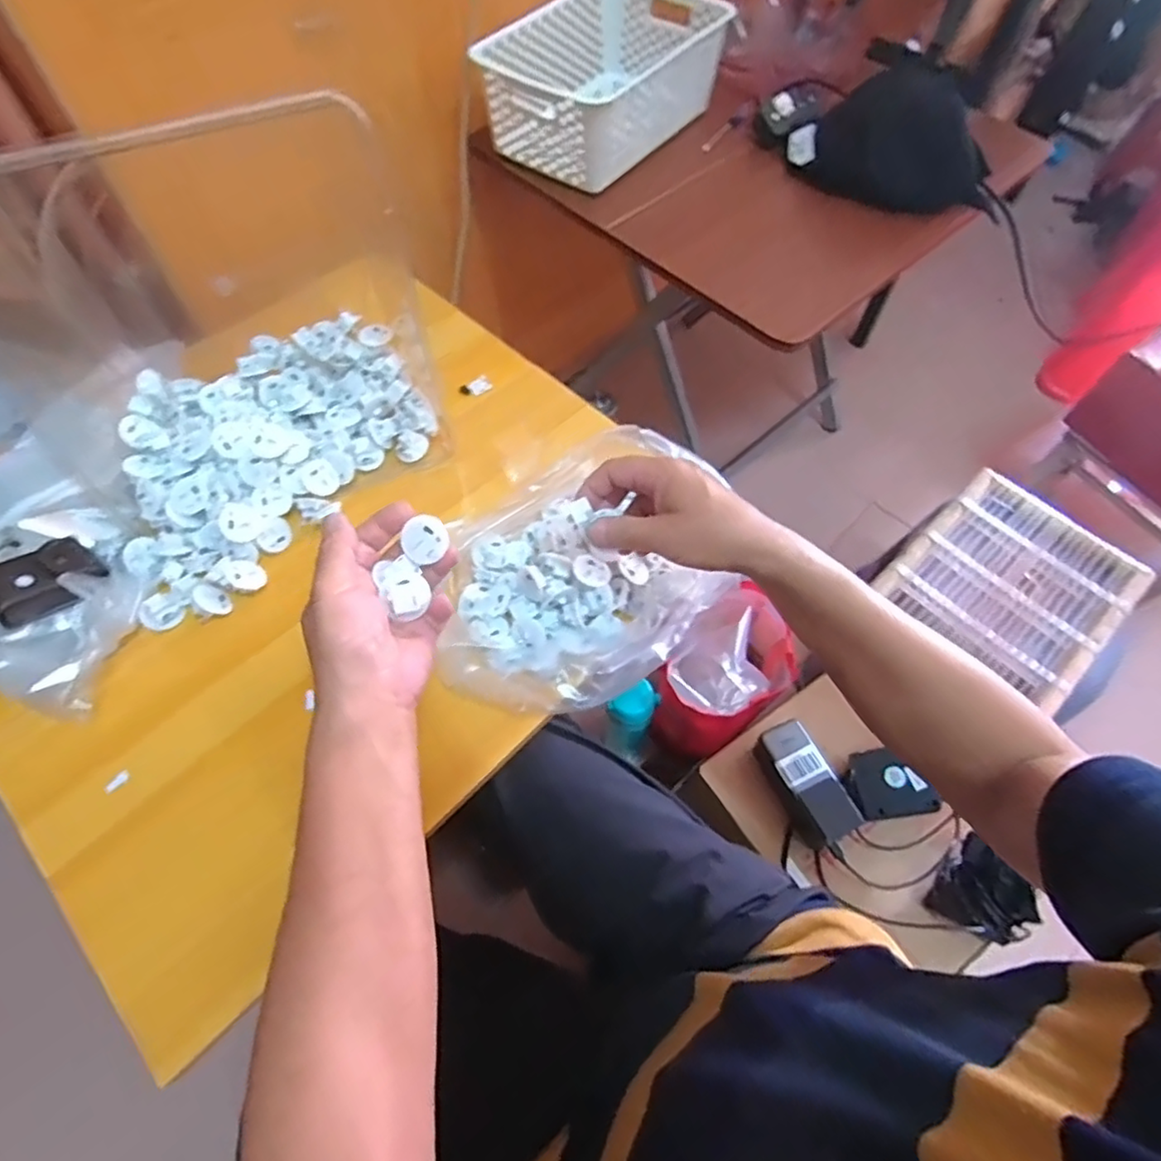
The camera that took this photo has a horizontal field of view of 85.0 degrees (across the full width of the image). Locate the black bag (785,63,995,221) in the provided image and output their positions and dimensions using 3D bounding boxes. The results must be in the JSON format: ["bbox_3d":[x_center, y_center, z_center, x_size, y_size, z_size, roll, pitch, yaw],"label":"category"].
[{"bbox_3d":[0.386,-0.516,0.752,0.247,0.122,0.051,14,62,7],"label":"black bag"}]

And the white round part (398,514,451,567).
[{"bbox_3d":[-0.106,-0.027,0.434,0.030,0.004,0.032,0,92,0],"label":"white round part"}]

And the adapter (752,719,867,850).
[{"bbox_3d":[0.257,0.231,0.726,0.061,0.052,0.129,-26,64,-14],"label":"adapter"}]

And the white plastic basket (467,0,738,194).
[{"bbox_3d":[0.024,-0.653,0.830,0.210,0.111,0.295,33,66,16],"label":"white plastic basket"}]

